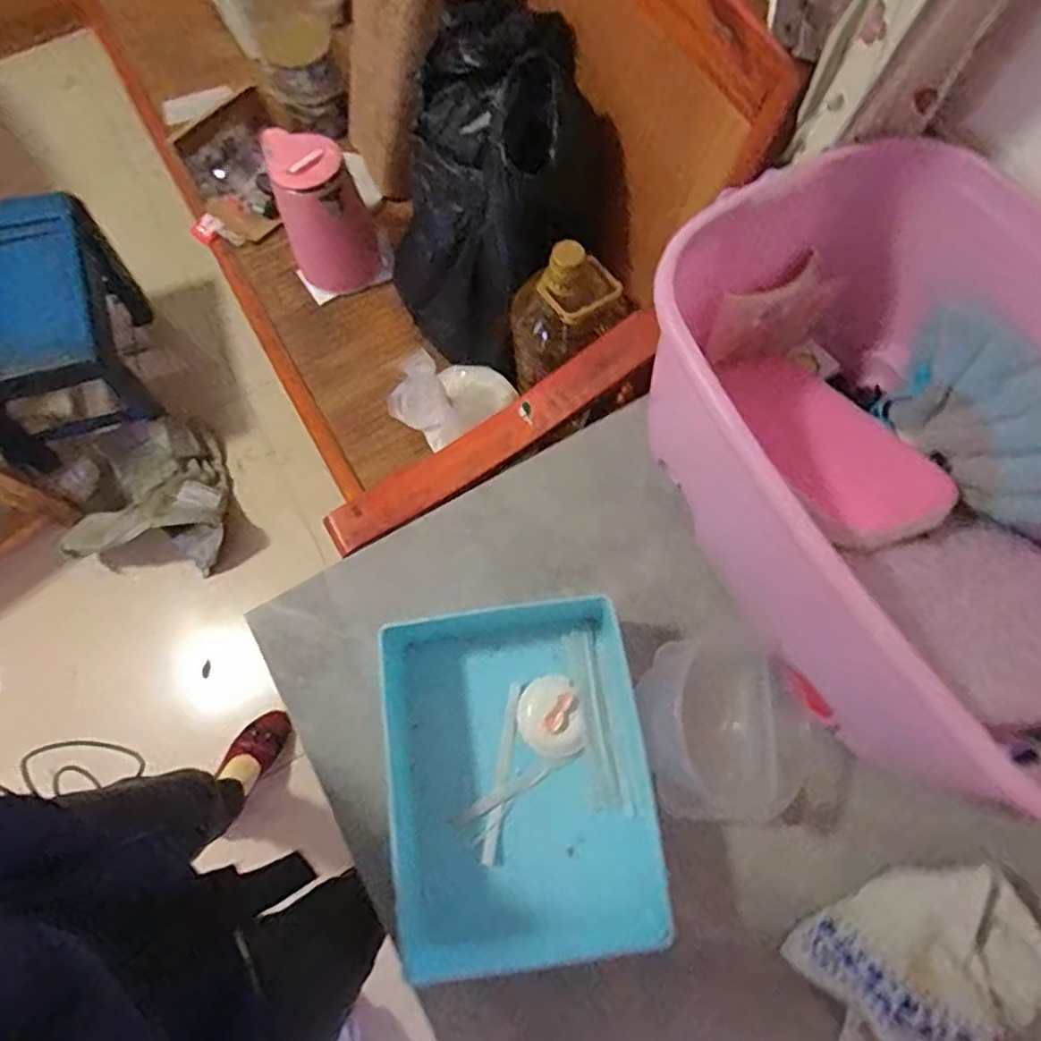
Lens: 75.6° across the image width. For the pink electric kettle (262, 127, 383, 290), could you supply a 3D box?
[{"bbox_3d":[-0.340,-0.518,1.143,0.145,0.243,0.168,-26,72,-7],"label":"pink electric kettle"}]

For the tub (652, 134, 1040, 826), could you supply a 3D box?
[{"bbox_3d":[0.420,-0.066,0.637,0.446,0.266,0.548,-30,73,-8],"label":"tub"}]

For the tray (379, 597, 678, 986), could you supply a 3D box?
[{"bbox_3d":[0.000,0.250,0.665,0.249,0.086,0.324,-6,71,0],"label":"tray"}]

